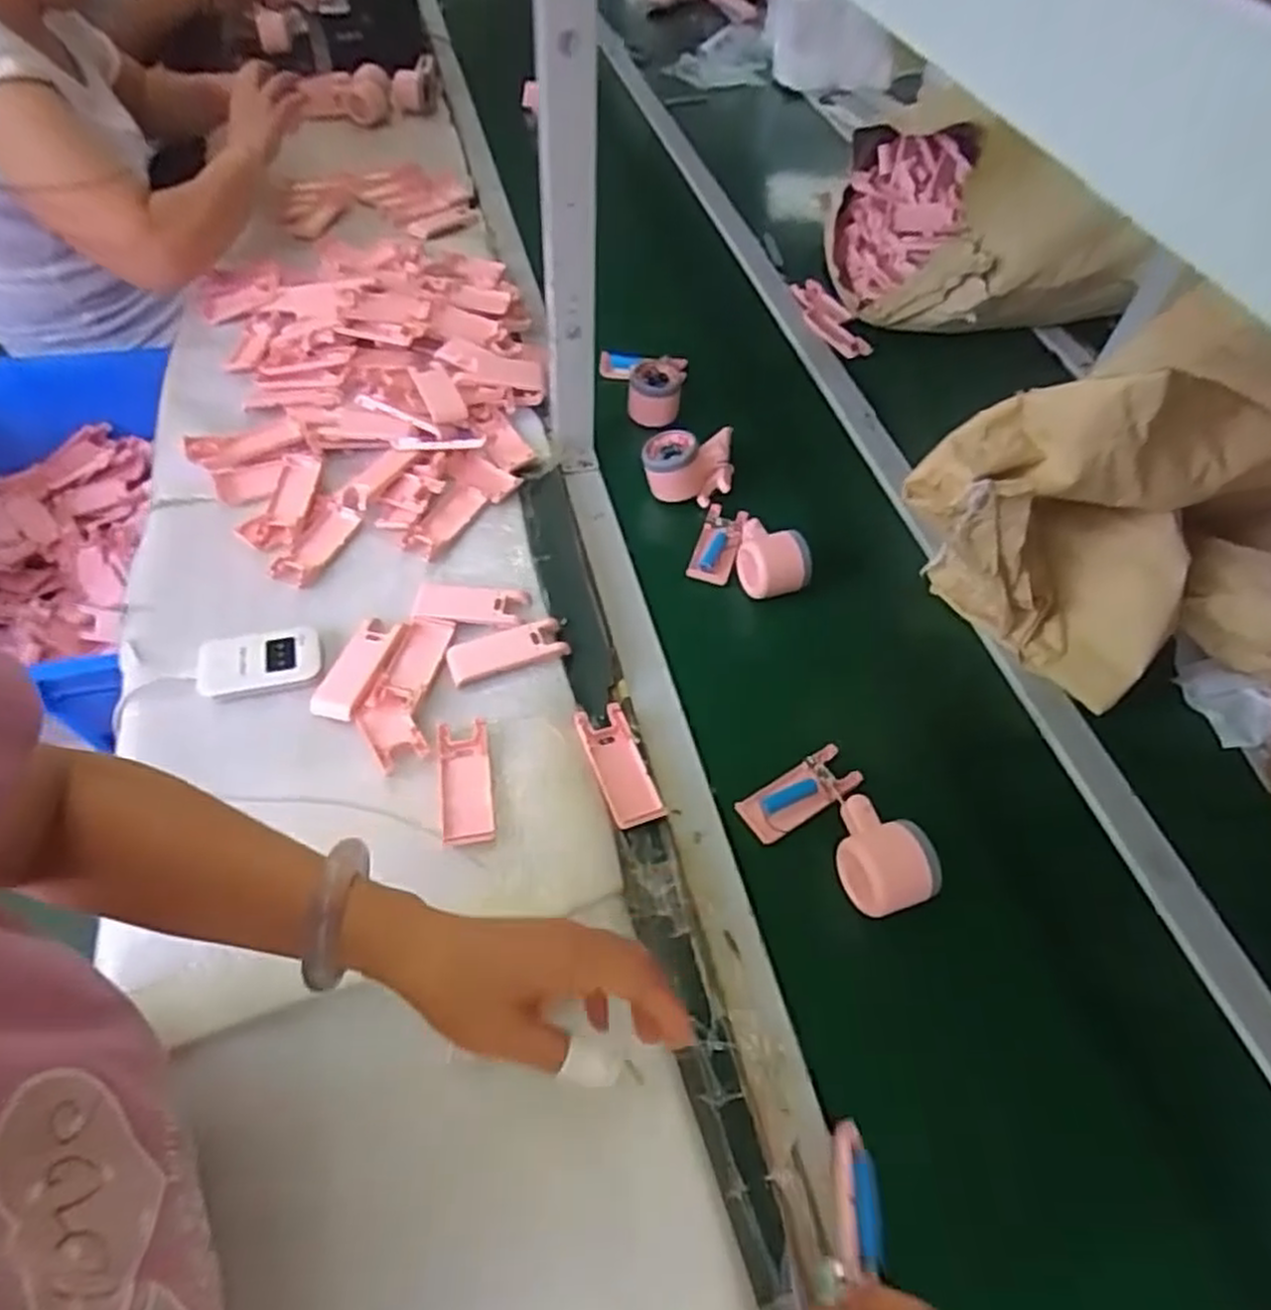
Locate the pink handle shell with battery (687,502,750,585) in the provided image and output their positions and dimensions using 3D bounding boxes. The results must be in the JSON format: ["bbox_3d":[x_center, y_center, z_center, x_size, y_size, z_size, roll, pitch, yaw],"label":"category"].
[{"bbox_3d":[0.084,-0.115,0.782,0.044,0.020,0.100,15,55,7],"label":"pink handle shell with battery"}]

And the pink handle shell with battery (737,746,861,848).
[{"bbox_3d":[0.132,0.112,0.627,0.102,0.016,0.039,-25,60,-20],"label":"pink handle shell with battery"}]

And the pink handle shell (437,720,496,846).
[{"bbox_3d":[-0.131,0.098,0.602,0.040,0.013,0.098,-7,55,-9],"label":"pink handle shell"}]

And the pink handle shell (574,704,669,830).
[{"bbox_3d":[-0.012,0.088,0.625,0.042,0.012,0.104,-17,57,-15],"label":"pink handle shell"}]

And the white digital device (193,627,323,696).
[{"bbox_3d":[-0.321,0.004,0.661,0.094,0.011,0.058,-12,56,-12],"label":"white digital device"}]

